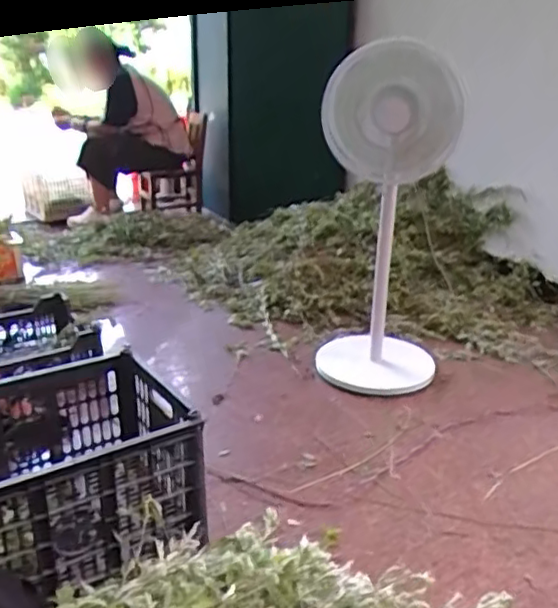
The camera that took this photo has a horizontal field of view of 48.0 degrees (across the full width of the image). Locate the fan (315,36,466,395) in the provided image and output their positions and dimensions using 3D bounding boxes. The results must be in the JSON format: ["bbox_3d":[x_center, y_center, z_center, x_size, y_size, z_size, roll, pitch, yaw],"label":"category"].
[{"bbox_3d":[0.292,-0.243,1.765,0.338,0.890,0.382,3,22,3],"label":"fan"}]

